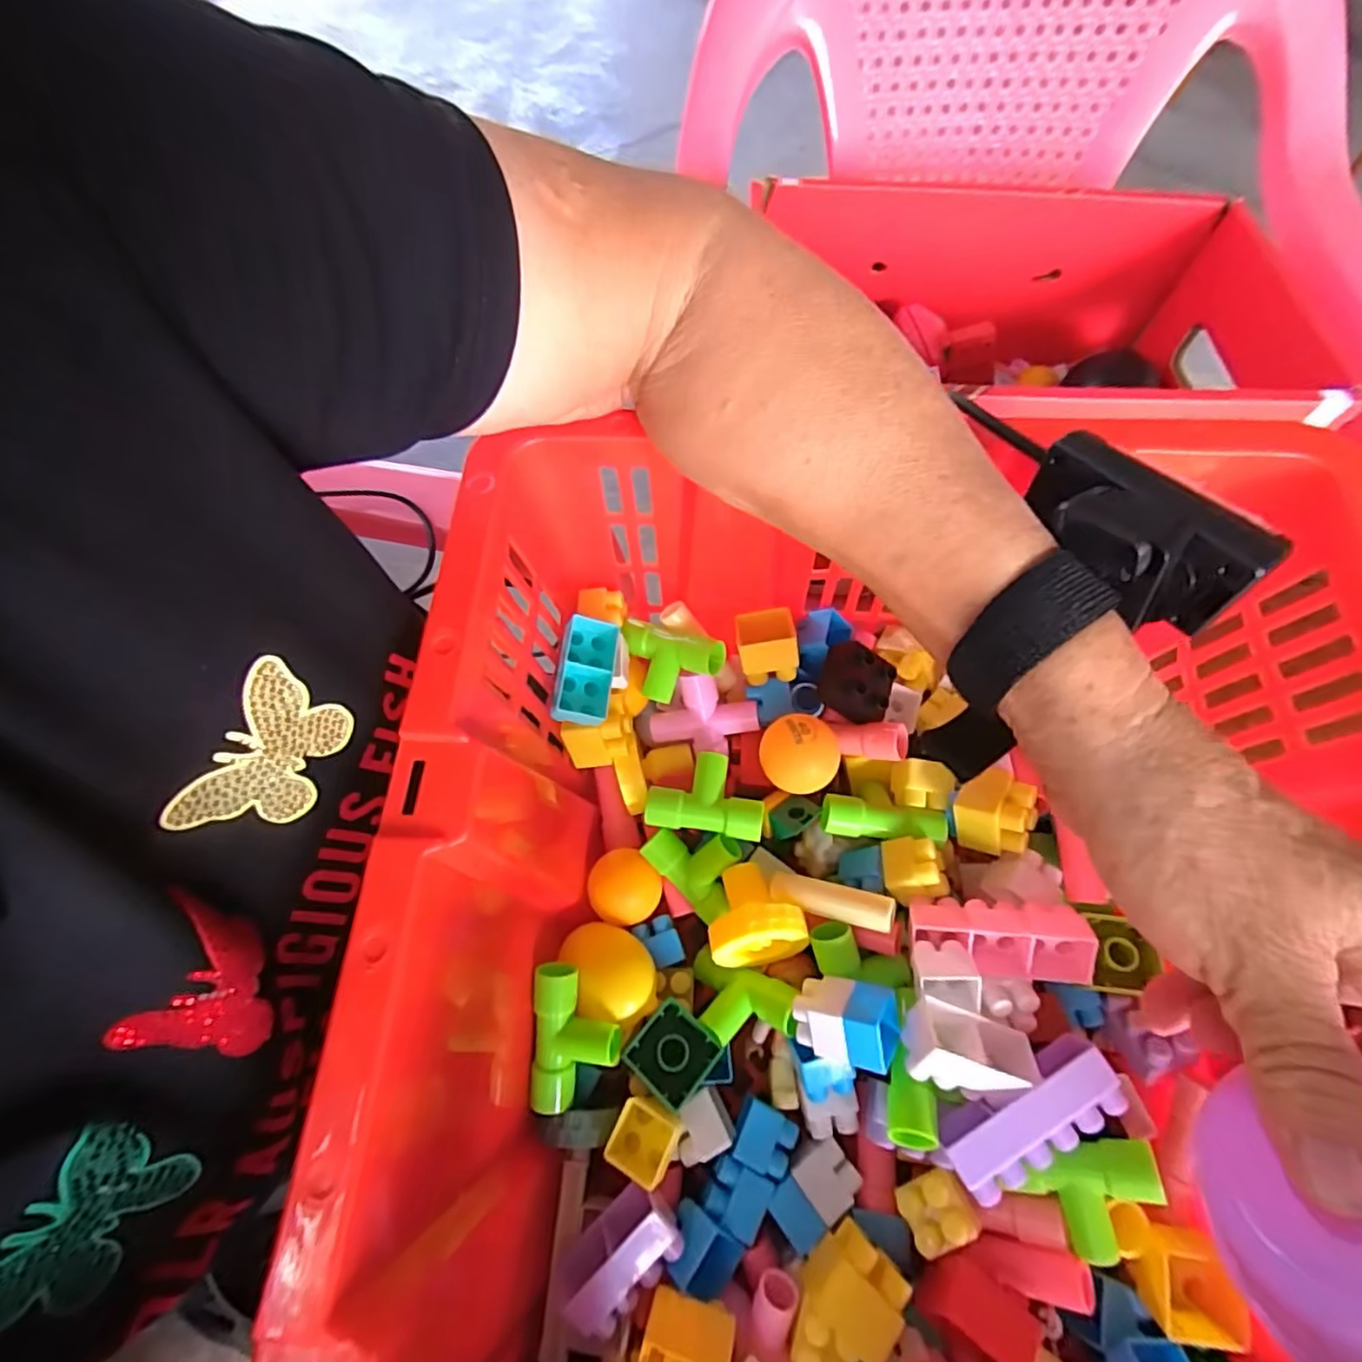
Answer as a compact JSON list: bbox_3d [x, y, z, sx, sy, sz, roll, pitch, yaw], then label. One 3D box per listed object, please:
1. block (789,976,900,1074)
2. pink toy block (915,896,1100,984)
[{"bbox_3d":[0.070,0.143,0.270,0.037,0.025,0.026,-6,99,36],"label":"block"},{"bbox_3d":[0.138,0.113,0.277,0.071,0.019,0.027,-1,108,14],"label":"pink toy block"}]

